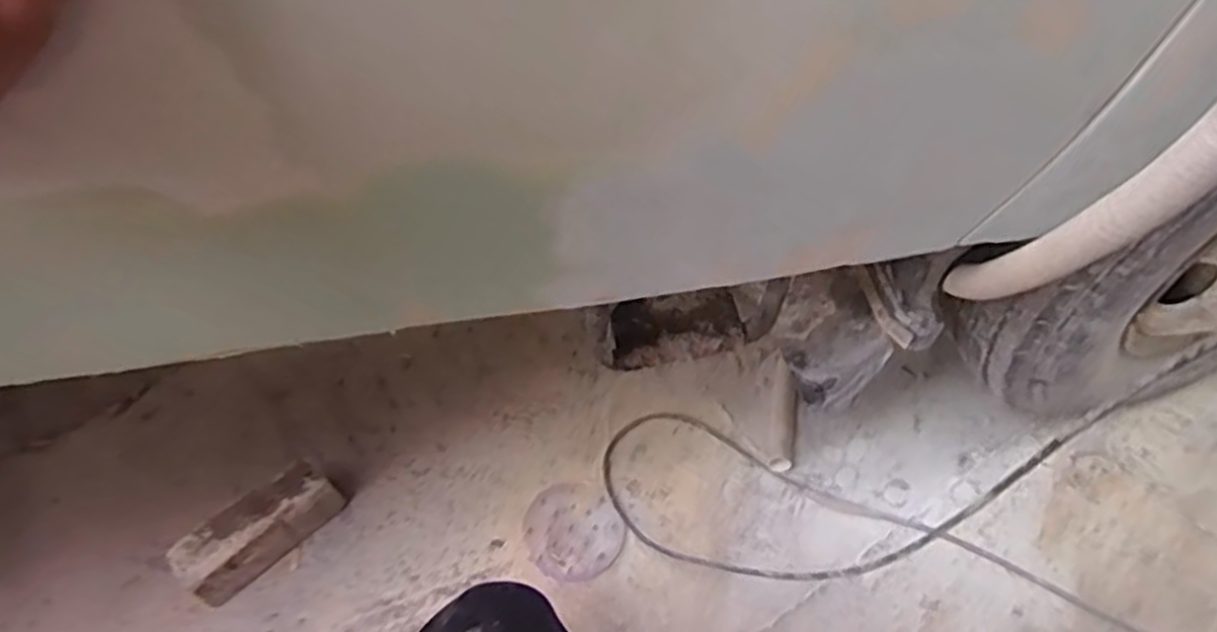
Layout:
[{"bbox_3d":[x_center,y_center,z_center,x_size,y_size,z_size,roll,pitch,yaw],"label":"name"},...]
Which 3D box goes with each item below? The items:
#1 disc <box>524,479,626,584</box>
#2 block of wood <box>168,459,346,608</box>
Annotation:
[{"bbox_3d":[-0.051,0.298,1.048,0.127,0.004,0.146,-29,54,-12],"label":"disc"},{"bbox_3d":[-0.500,0.300,1.071,0.219,0.070,0.091,-41,70,-18],"label":"block of wood"}]

